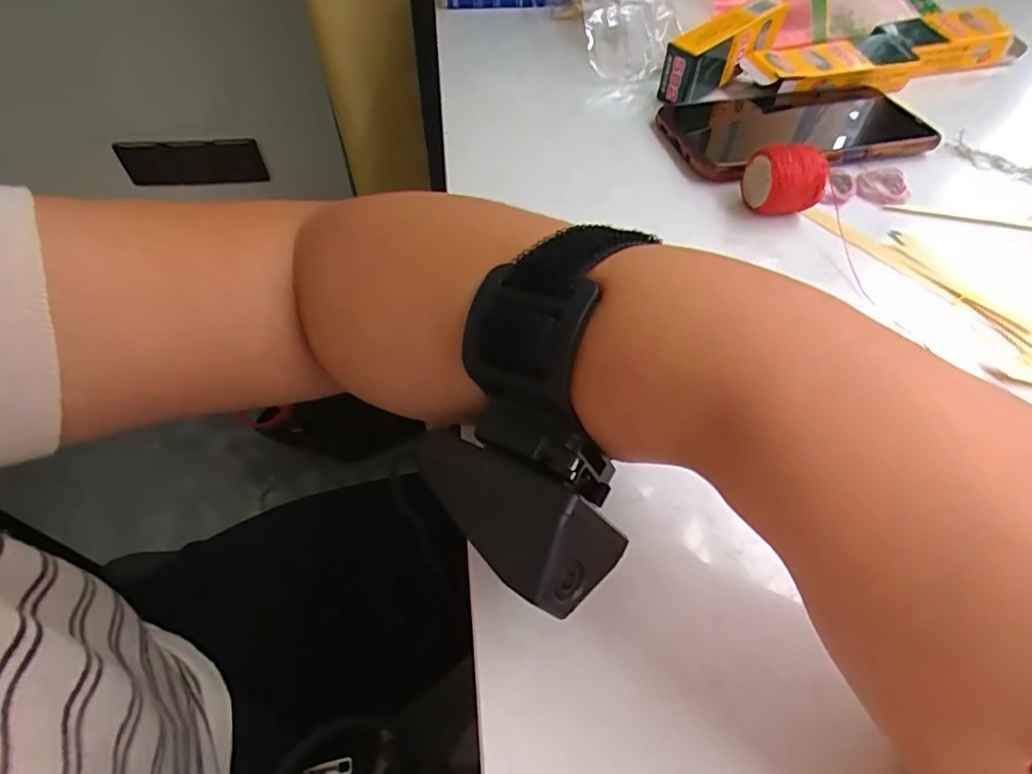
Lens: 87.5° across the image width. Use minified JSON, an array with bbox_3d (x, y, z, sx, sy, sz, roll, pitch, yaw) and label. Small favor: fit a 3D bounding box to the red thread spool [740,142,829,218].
[{"bbox_3d":[0.147,-0.113,0.292,0.034,0.034,0.029,-2,54,-3],"label":"red thread spool"}]

